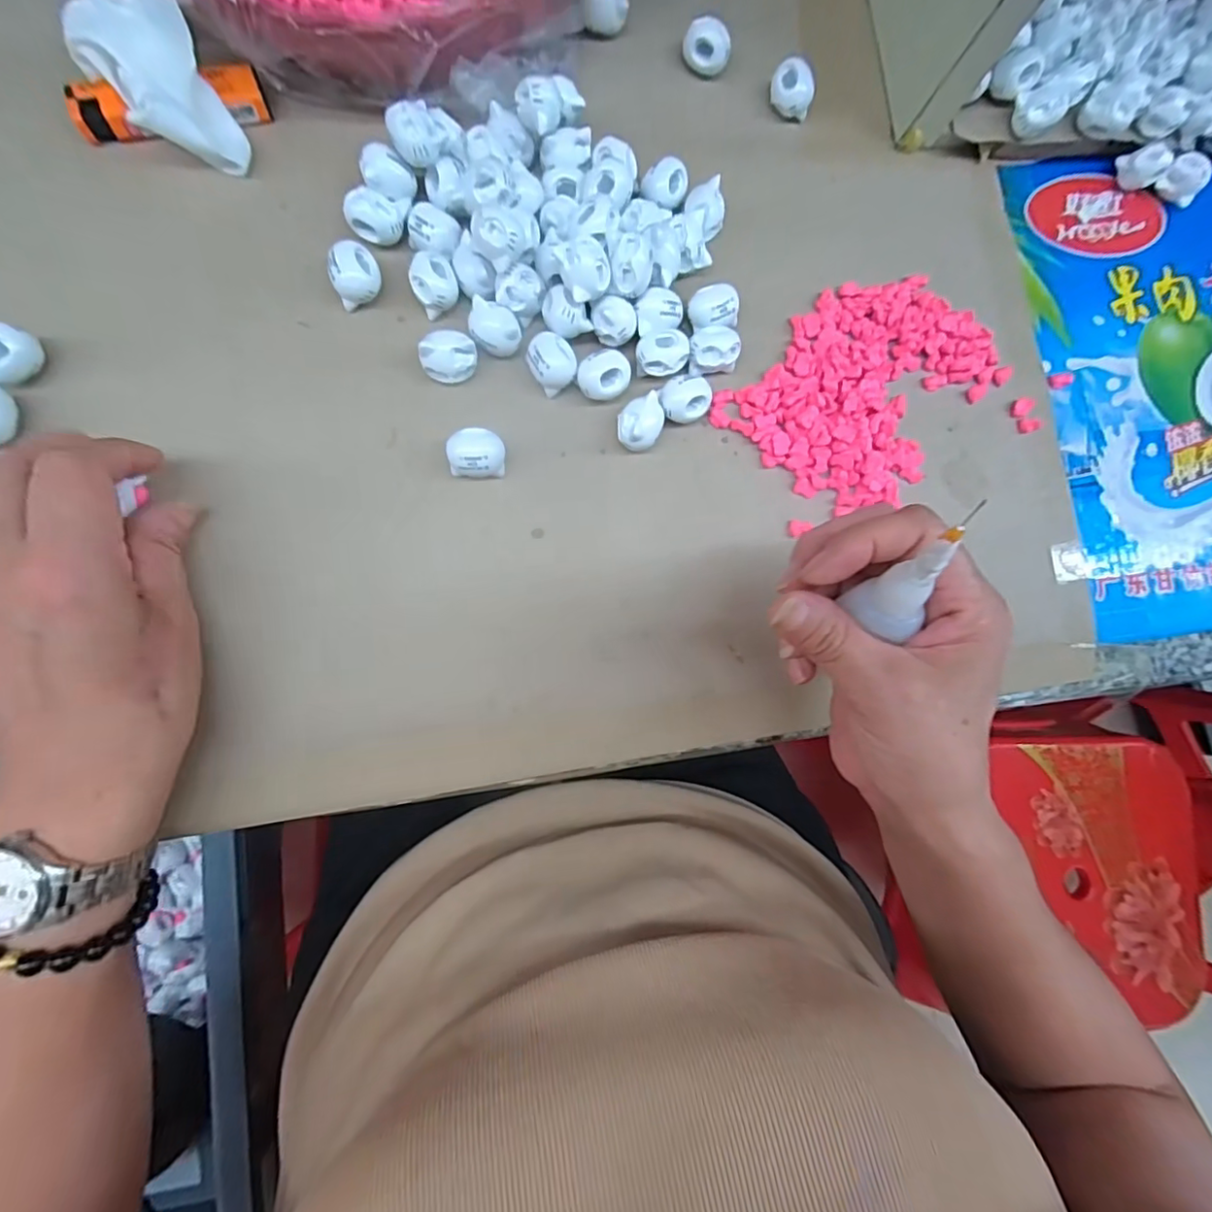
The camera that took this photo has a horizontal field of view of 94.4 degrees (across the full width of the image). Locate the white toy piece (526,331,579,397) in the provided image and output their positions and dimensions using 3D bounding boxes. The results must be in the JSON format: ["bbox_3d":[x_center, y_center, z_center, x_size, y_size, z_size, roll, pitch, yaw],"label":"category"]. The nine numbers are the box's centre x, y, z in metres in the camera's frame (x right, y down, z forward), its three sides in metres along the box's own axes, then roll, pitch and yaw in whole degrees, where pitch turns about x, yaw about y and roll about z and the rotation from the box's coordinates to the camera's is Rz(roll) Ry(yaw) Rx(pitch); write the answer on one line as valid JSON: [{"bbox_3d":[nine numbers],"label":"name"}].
[{"bbox_3d":[-0.027,-0.117,0.273,0.023,0.017,0.025,1,84,-8],"label":"white toy piece"}]

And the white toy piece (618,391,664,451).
[{"bbox_3d":[0.017,-0.089,0.274,0.021,0.019,0.026,39,81,-3],"label":"white toy piece"}]

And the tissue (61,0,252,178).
[{"bbox_3d":[-0.202,-0.236,0.253,0.047,0.029,0.084,-26,89,-10],"label":"tissue"}]

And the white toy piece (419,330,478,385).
[{"bbox_3d":[-0.074,-0.116,0.265,0.024,0.021,0.019,-7,86,-9],"label":"white toy piece"}]

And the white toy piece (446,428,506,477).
[{"bbox_3d":[-0.061,-0.071,0.264,0.025,0.020,0.022,-4,85,-8],"label":"white toy piece"}]

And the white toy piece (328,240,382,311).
[{"bbox_3d":[-0.116,-0.153,0.262,0.021,0.019,0.023,1,84,-8],"label":"white toy piece"}]

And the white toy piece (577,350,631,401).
[{"bbox_3d":[-0.001,-0.112,0.276,0.024,0.016,0.023,1,84,-8],"label":"white toy piece"}]

